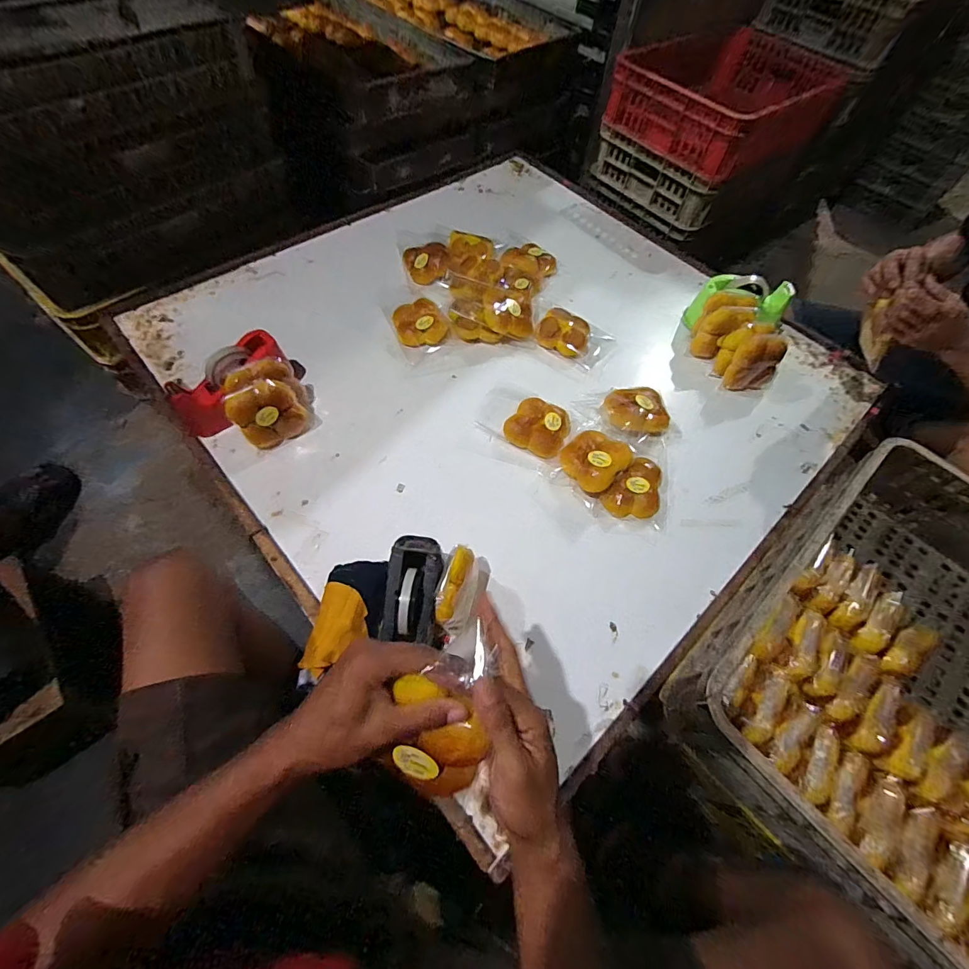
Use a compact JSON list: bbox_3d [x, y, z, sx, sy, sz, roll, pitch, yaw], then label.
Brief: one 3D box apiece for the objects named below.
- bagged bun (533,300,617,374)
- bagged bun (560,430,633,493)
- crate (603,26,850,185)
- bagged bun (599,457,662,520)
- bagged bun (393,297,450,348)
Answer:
[{"bbox_3d":[0.183,-0.334,0.927,0.186,0.050,0.136,33,63,13],"label":"bagged bun"},{"bbox_3d":[0.188,-0.048,0.752,0.102,0.038,0.105,-11,59,20],"label":"bagged bun"},{"bbox_3d":[0.681,-1.106,1.244,0.599,0.165,0.463,-37,70,-22],"label":"crate"},{"bbox_3d":[0.269,0.012,0.748,0.081,0.043,0.126,40,65,16],"label":"bagged bun"},{"bbox_3d":[-0.138,-0.342,0.905,0.097,0.031,0.109,-22,65,-16],"label":"bagged bun"}]

